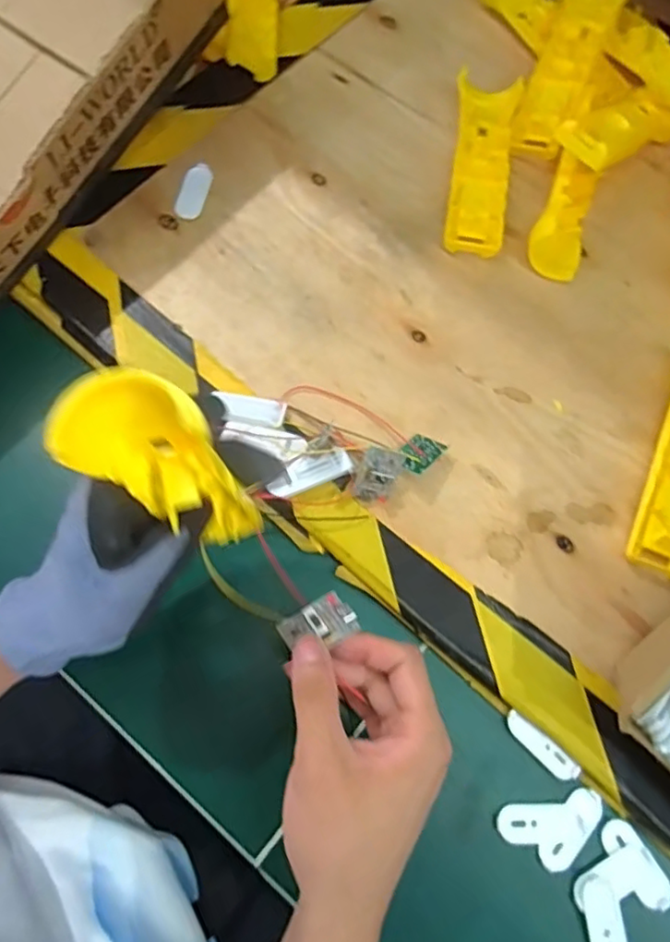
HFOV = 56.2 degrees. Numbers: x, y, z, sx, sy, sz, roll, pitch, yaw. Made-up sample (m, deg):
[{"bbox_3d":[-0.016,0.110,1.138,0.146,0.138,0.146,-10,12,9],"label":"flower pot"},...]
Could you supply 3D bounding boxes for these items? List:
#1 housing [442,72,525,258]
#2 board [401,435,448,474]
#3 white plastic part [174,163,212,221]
[{"bbox_3d":[0.116,-0.238,0.492,0.049,0.014,0.155,6,76,1],"label":"housing"},{"bbox_3d":[0.054,-0.012,0.412,0.025,0.006,0.032,31,52,31],"label":"board"},{"bbox_3d":[-0.108,-0.216,0.480,0.021,0.004,0.052,14,76,3],"label":"white plastic part"}]

